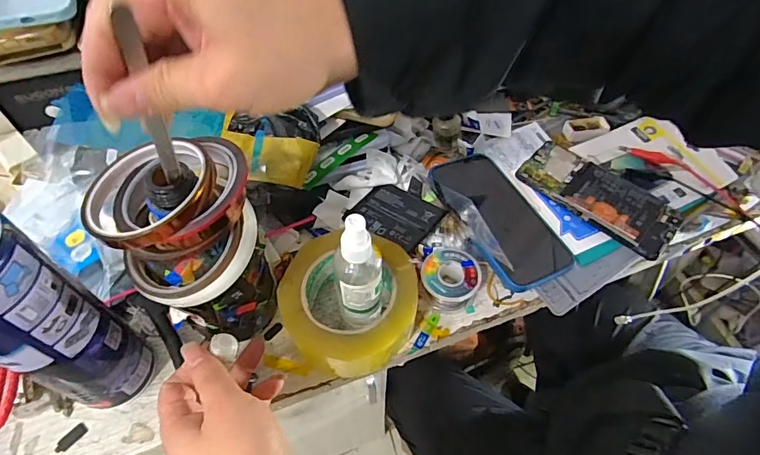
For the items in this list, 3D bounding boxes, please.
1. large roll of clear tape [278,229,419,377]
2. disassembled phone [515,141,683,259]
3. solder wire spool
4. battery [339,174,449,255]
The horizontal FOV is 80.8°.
[{"bbox_3d":[-0.027,0.068,0.399,0.115,0.048,0.119,0,55,1],"label":"large roll of clear tape"},{"bbox_3d":[0.233,-0.036,0.477,0.157,0.010,0.073,37,63,24],"label":"disassembled phone"},{"bbox_3d":[0.065,0.050,0.418,0.053,0.032,0.052,0,55,1],"label":"solder wire spool"},{"bbox_3d":[0.016,-0.019,0.450,0.085,0.012,0.069,28,62,32],"label":"battery"}]

